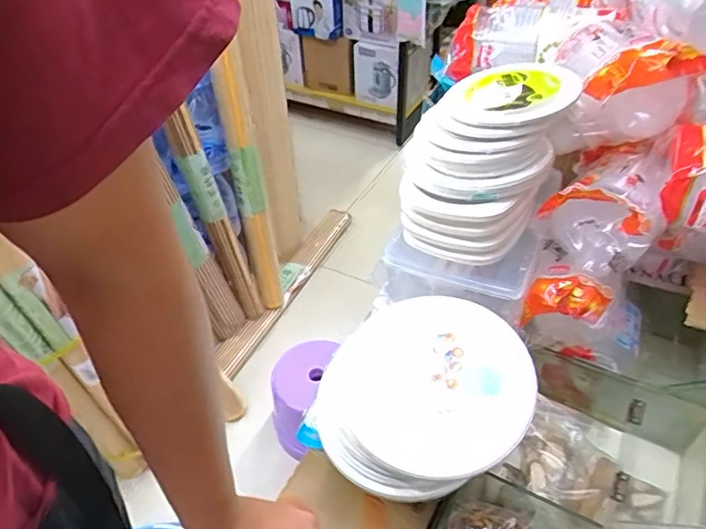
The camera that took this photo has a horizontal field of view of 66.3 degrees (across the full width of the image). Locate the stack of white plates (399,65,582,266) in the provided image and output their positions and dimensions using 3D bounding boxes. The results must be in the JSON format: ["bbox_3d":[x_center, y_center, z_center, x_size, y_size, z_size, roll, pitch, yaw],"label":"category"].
[{"bbox_3d":[0.153,-0.129,0.663,0.164,0.176,0.168,21,49,23],"label":"stack of white plates"}]

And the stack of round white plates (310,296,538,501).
[{"bbox_3d":[0.079,0.155,0.641,0.262,0.080,0.230,8,54,31],"label":"stack of round white plates"}]

